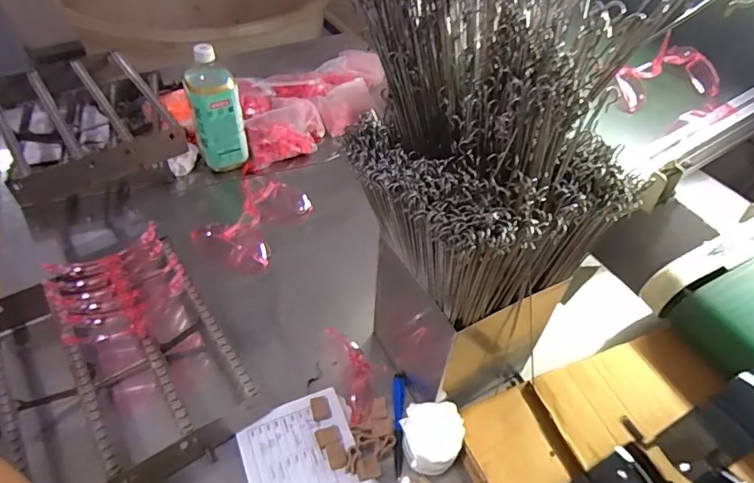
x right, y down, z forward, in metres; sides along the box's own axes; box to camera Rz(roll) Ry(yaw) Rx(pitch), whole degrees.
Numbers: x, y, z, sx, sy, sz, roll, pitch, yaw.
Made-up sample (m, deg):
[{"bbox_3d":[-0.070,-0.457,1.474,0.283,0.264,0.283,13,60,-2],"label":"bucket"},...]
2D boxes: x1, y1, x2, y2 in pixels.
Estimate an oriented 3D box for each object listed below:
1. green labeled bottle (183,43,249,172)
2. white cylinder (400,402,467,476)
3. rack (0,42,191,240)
[{"bbox_3d":[-0.284,-0.223,0.853,0.086,0.226,0.070,-13,49,-15],"label":"green labeled bottle"},{"bbox_3d":[0.062,0.228,0.555,0.066,0.056,0.066,-1,47,-4],"label":"white cylinder"},{"bbox_3d":[-0.525,-0.207,0.884,0.279,0.133,0.319,-22,52,-22],"label":"rack"}]

